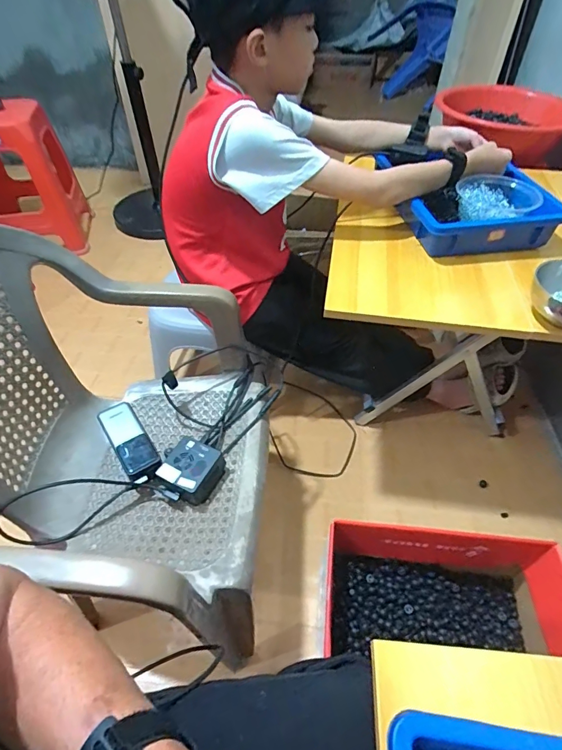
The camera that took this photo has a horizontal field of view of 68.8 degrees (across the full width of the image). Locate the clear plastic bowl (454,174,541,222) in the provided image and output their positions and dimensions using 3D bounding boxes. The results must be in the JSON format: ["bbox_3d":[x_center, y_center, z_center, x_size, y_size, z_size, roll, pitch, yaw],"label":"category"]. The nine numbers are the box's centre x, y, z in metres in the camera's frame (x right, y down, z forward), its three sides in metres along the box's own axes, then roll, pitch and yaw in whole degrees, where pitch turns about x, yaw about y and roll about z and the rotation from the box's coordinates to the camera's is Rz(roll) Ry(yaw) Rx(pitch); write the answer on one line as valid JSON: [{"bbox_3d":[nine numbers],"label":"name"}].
[{"bbox_3d":[0.367,-0.299,0.710,0.118,0.053,0.113,0,48,0],"label":"clear plastic bowl"}]

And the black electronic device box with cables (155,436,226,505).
[{"bbox_3d":[-0.138,0.146,0.633,0.081,0.051,0.079,20,51,17],"label":"black electronic device box with cables"}]

